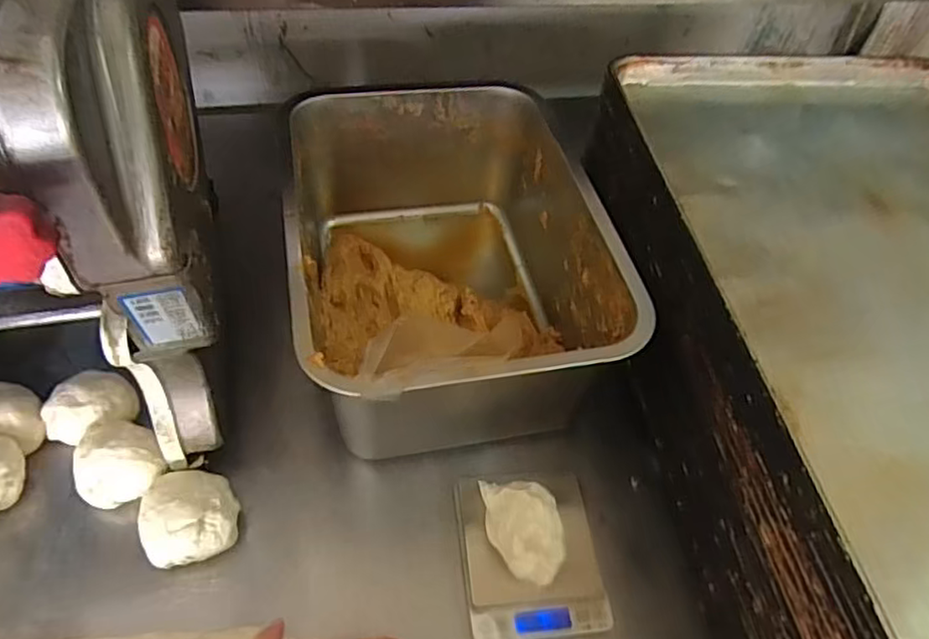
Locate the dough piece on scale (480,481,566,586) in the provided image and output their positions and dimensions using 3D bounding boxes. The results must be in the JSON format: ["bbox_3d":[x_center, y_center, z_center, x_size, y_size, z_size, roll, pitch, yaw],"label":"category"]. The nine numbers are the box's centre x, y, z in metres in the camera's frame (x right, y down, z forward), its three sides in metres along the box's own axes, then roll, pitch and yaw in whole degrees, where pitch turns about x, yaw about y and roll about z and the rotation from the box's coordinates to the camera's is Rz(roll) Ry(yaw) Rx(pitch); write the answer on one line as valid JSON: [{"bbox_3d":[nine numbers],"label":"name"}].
[{"bbox_3d":[0.041,0.154,0.480,0.045,0.064,0.080,-13,52,-17],"label":"dough piece on scale"}]

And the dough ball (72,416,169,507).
[{"bbox_3d":[-0.269,0.110,0.492,0.067,0.042,0.055,21,50,12],"label":"dough ball"}]

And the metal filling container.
[{"bbox_3d":[-0.021,-0.051,0.582,0.254,0.178,0.340,-8,50,-13],"label":"metal filling container"}]

